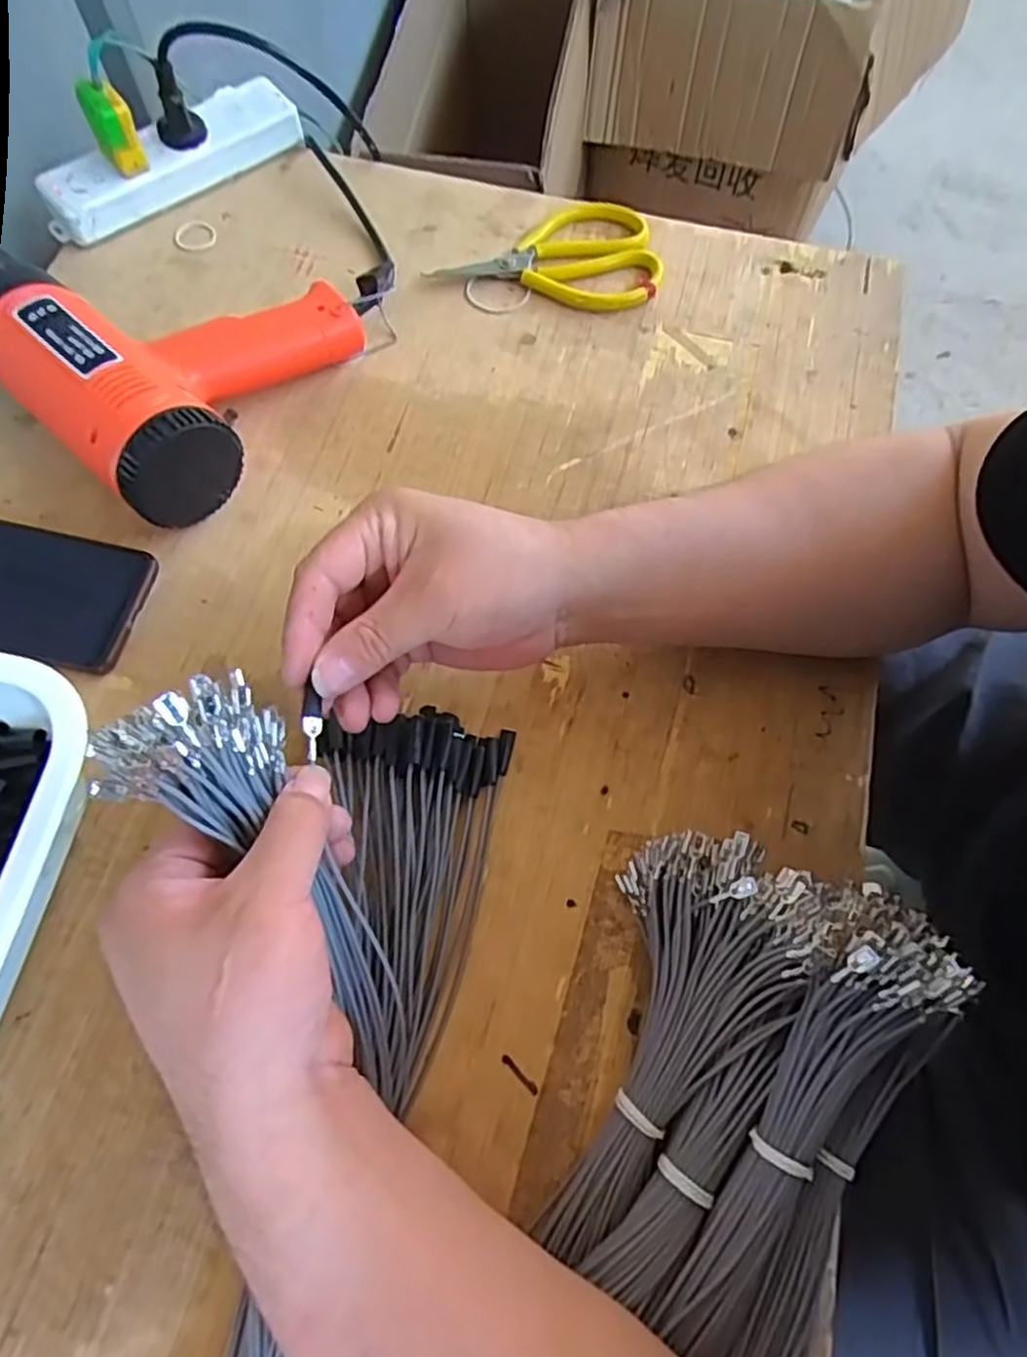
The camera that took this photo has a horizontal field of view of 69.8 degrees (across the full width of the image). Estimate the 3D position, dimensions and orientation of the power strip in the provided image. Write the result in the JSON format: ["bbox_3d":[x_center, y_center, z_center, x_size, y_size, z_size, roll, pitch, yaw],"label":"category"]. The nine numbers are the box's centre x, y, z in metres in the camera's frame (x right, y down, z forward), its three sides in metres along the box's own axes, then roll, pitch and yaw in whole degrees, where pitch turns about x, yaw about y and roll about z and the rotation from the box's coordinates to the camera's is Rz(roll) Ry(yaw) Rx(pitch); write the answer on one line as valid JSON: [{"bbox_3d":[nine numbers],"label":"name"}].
[{"bbox_3d":[-0.253,-0.384,0.545,0.192,0.036,0.049,-36,74,-15],"label":"power strip"}]

